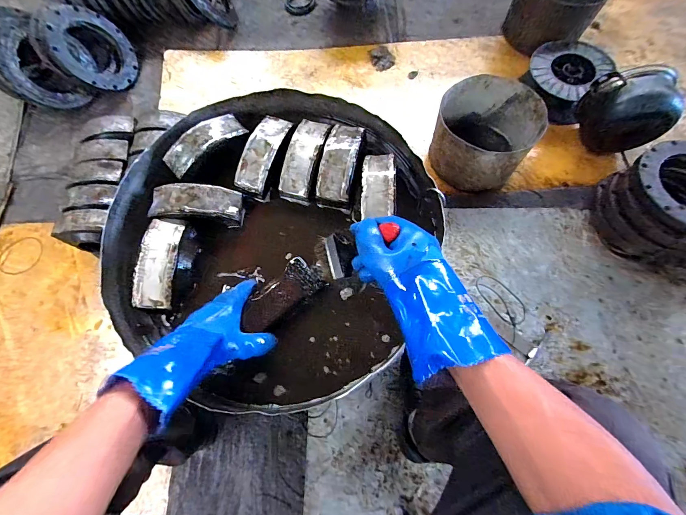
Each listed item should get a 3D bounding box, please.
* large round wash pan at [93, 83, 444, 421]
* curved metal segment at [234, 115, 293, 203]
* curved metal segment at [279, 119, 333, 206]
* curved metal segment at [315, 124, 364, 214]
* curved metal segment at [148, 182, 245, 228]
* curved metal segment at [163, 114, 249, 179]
[{"bbox_3d":[-0.135,-0.055,0.569,0.554,0.096,0.557,0,73,1],"label":"large round wash pan"},{"bbox_3d":[-0.154,-0.197,0.622,0.064,0.051,0.161,18,73,7],"label":"curved metal segment"},{"bbox_3d":[-0.074,-0.189,0.619,0.063,0.047,0.162,16,73,7],"label":"curved metal segment"},{"bbox_3d":[-0.005,-0.174,0.602,0.065,0.055,0.159,10,73,5],"label":"curved metal segment"},{"bbox_3d":[-0.269,-0.100,0.589,0.158,0.048,0.068,5,72,3],"label":"curved metal segment"},{"bbox_3d":[-0.265,-0.221,0.609,0.158,0.030,0.071,-43,76,-11],"label":"curved metal segment"}]

